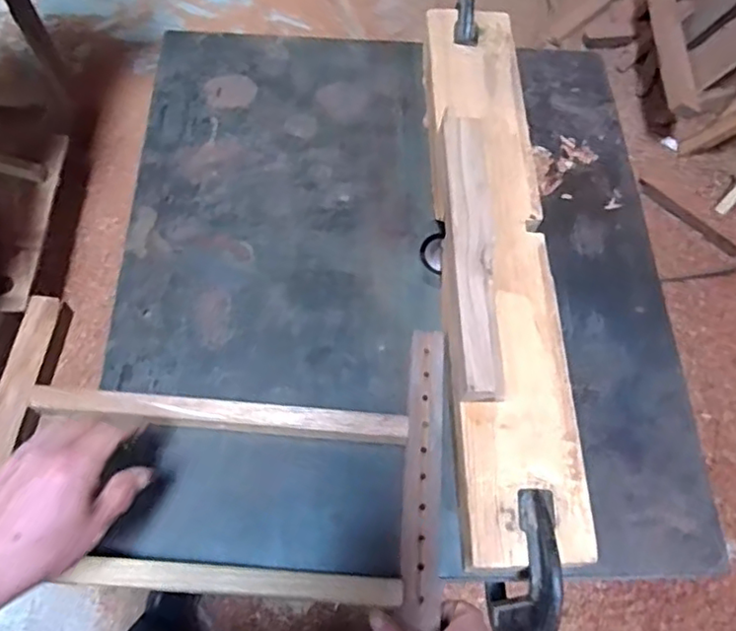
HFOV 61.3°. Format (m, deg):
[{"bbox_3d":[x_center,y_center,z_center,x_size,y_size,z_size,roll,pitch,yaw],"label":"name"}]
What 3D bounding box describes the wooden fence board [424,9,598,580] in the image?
[{"bbox_3d":[0.130,-0.080,0.645,0.121,0.063,0.641,0,65,-4],"label":"wooden fence board"}]

